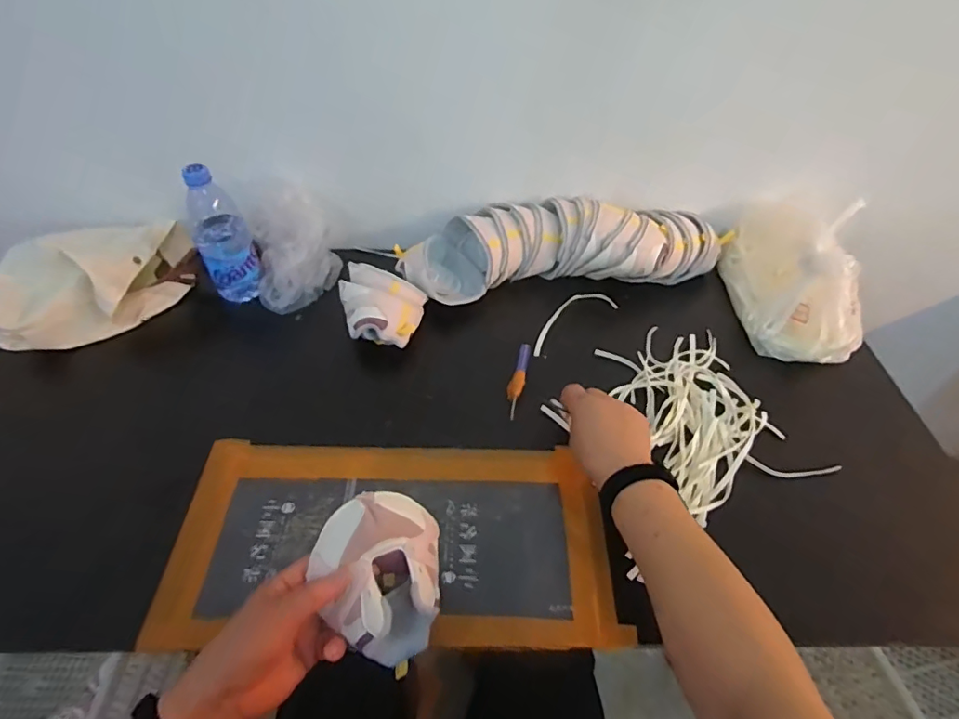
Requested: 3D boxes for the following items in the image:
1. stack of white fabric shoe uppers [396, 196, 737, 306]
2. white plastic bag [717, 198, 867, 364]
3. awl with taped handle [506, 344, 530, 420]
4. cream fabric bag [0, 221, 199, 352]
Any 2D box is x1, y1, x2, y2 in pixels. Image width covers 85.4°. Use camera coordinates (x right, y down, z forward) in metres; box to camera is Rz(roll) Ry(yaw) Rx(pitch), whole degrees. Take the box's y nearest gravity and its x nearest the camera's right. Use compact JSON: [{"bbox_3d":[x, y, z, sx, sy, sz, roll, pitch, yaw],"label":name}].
[{"bbox_3d":[0.122,-0.167,0.775,0.460,0.105,0.130,-7,48,-7],"label":"stack of white fabric shoe uppers"},{"bbox_3d":[0.446,-0.120,0.739,0.154,0.122,0.271,7,48,7],"label":"white plastic bag"},{"bbox_3d":[0.050,0.025,0.667,0.019,0.012,0.118,13,49,11],"label":"awl with taped handle"},{"bbox_3d":[-0.526,-0.112,0.716,0.145,0.098,0.263,26,52,22],"label":"cream fabric bag"}]

